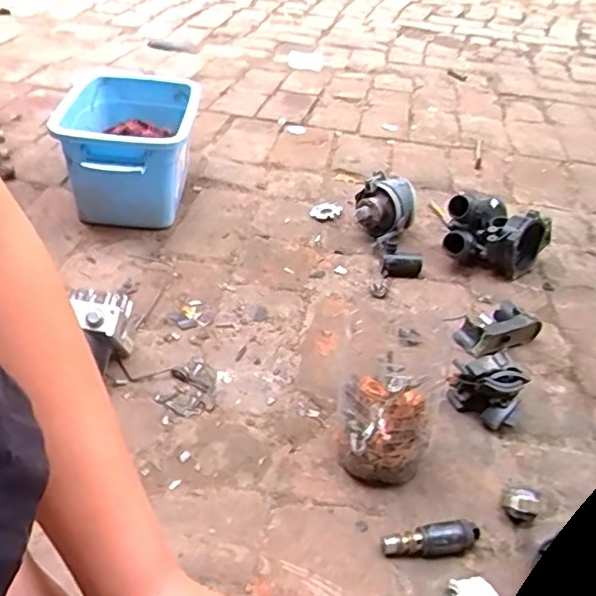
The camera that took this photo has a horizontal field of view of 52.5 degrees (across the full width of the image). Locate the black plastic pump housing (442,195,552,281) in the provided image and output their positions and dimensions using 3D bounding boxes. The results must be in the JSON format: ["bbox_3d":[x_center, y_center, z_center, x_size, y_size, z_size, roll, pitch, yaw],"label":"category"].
[{"bbox_3d":[0.286,-0.089,0.876,0.146,0.092,0.087,17,38,15],"label":"black plastic pump housing"}]

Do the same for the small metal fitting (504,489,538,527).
[{"bbox_3d":[0.206,0.195,0.562,0.025,0.026,0.027,14,37,11],"label":"small metal fitting"}]

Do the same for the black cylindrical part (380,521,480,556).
[{"bbox_3d":[0.119,0.217,0.540,0.085,0.021,0.021,0,37,-8],"label":"black cylindrical part"}]

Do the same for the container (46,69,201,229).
[{"bbox_3d":[-0.274,-0.238,1.001,0.197,0.165,0.284,1,36,-7],"label":"container"}]

